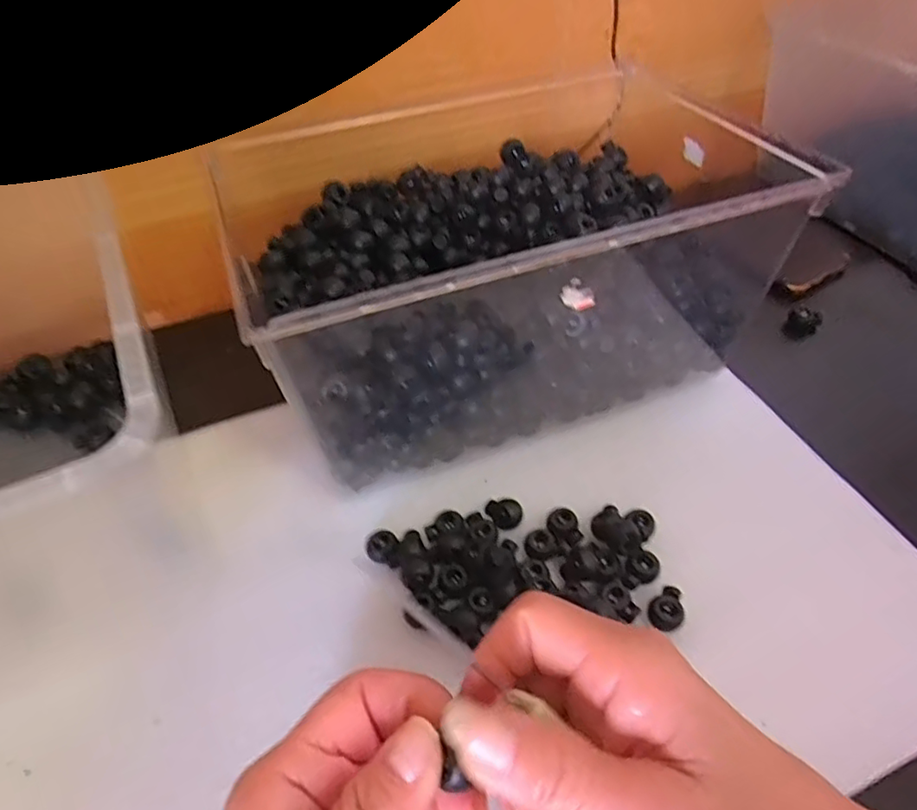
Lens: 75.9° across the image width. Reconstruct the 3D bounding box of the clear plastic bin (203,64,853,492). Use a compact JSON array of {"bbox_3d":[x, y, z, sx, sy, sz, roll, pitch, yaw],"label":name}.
[{"bbox_3d":[0.031,-0.105,0.417,0.327,0.133,0.209,-17,52,-13],"label":"clear plastic bin"}]

